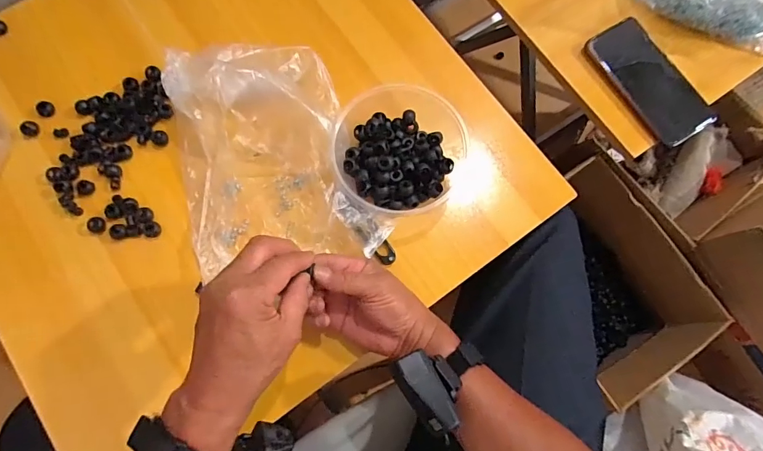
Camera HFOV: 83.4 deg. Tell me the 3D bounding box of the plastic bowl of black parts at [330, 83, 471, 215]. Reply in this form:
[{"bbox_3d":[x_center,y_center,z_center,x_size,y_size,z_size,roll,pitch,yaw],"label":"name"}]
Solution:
[{"bbox_3d":[0.025,-0.087,0.477,0.146,0.041,0.151,0,77,-1],"label":"plastic bowl of black parts"}]

